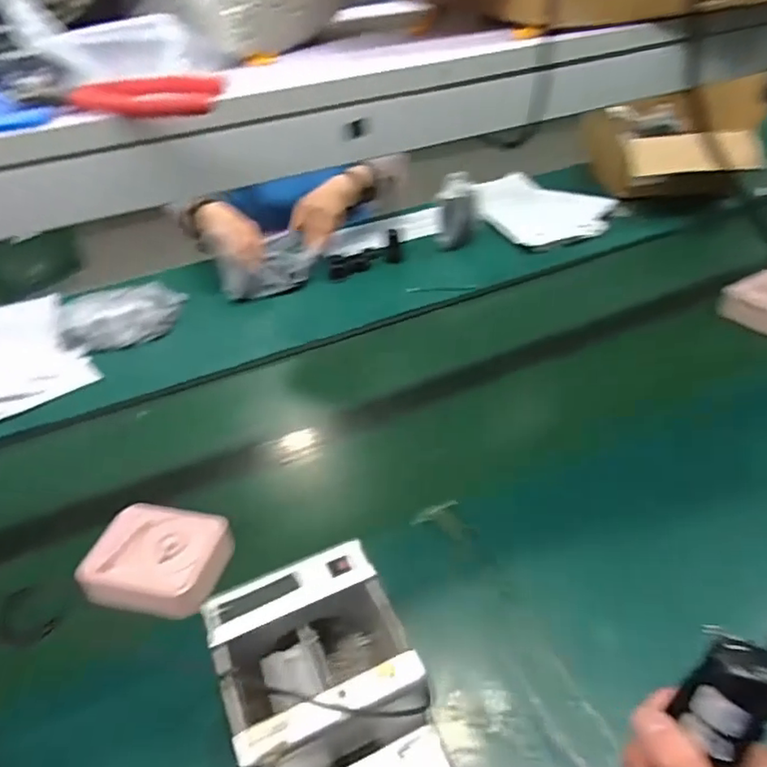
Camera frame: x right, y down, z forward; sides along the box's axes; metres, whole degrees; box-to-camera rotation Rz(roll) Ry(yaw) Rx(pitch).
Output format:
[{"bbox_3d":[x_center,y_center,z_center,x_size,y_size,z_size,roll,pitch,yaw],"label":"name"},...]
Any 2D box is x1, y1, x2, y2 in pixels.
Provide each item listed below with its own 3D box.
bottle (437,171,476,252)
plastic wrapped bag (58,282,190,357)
[{"bbox_3d":[0.148,-0.346,1.187,0.082,0.141,0.071,1,38,9],"label":"bottle"},{"bbox_3d":[-0.453,-0.118,1.042,0.210,0.052,0.148,-12,41,-9],"label":"plastic wrapped bag"}]

